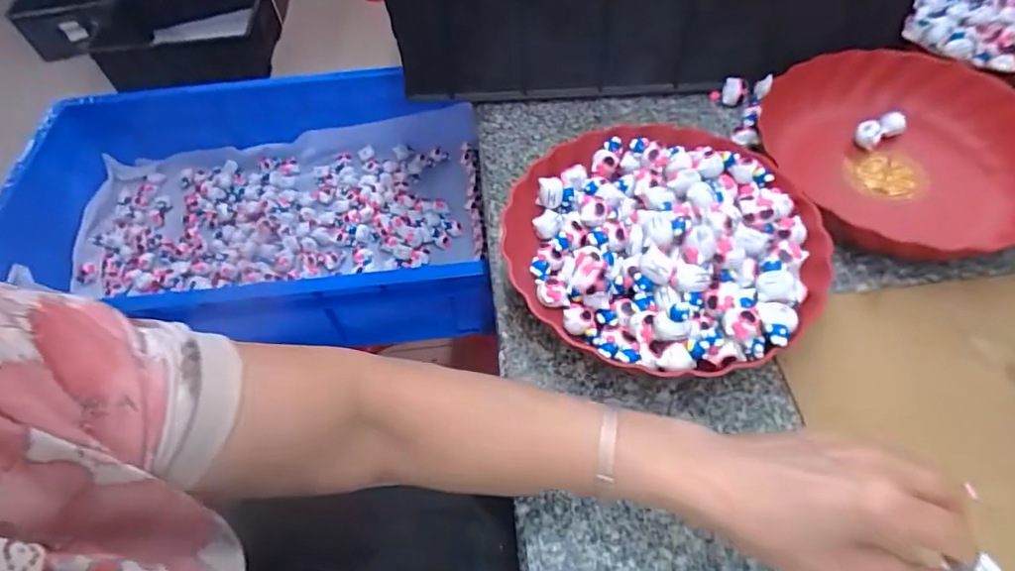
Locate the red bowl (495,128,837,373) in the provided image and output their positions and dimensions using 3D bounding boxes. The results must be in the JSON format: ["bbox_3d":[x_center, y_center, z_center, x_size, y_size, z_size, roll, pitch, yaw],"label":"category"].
[{"bbox_3d":[0.123,-0.037,0.442,0.218,0.066,0.229,-2,56,3],"label":"red bowl"}]

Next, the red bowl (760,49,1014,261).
[{"bbox_3d":[0.353,-0.117,0.501,0.204,0.063,0.220,-2,56,3],"label":"red bowl"}]

